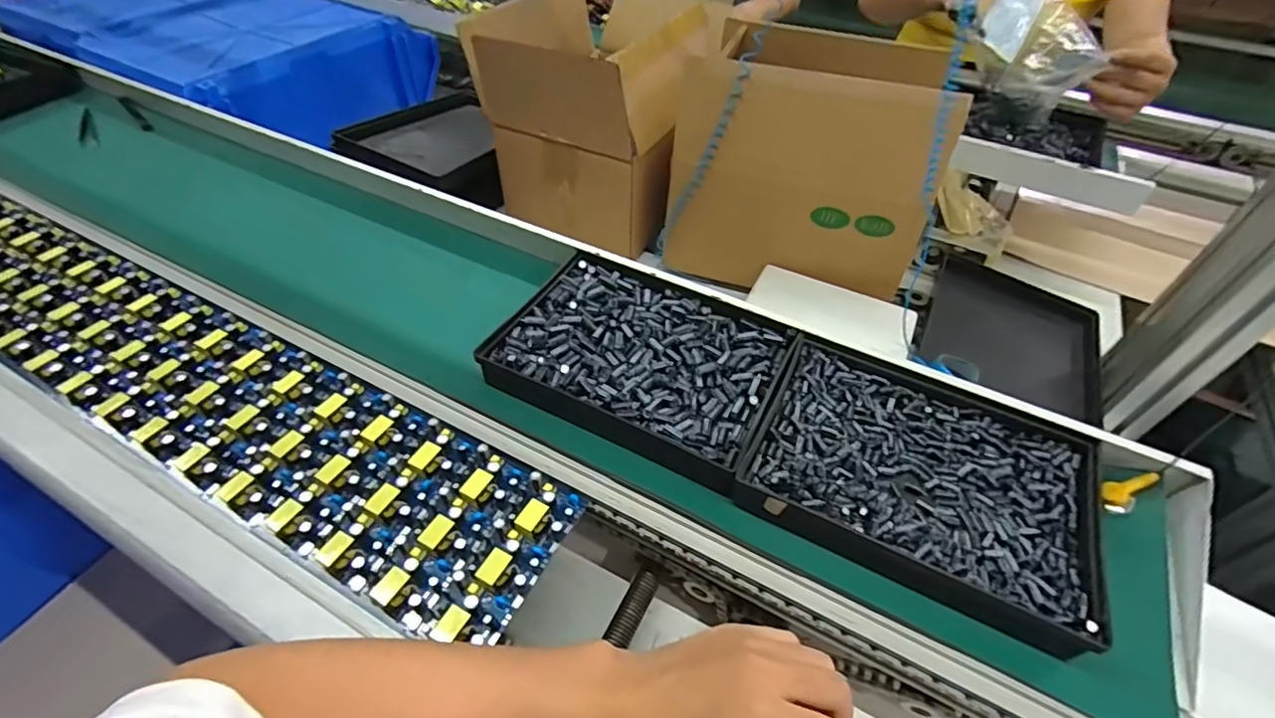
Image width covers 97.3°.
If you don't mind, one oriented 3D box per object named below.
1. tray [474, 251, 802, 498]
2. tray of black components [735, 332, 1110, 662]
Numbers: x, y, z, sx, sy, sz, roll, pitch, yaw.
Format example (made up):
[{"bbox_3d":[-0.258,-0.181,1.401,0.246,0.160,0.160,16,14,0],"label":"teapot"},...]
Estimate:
[{"bbox_3d":[0.002,0.001,0.478,0.223,0.034,0.168,19,47,21],"label":"tray"},{"bbox_3d":[0.203,0.083,0.410,0.231,0.026,0.176,20,48,22],"label":"tray of black components"}]

